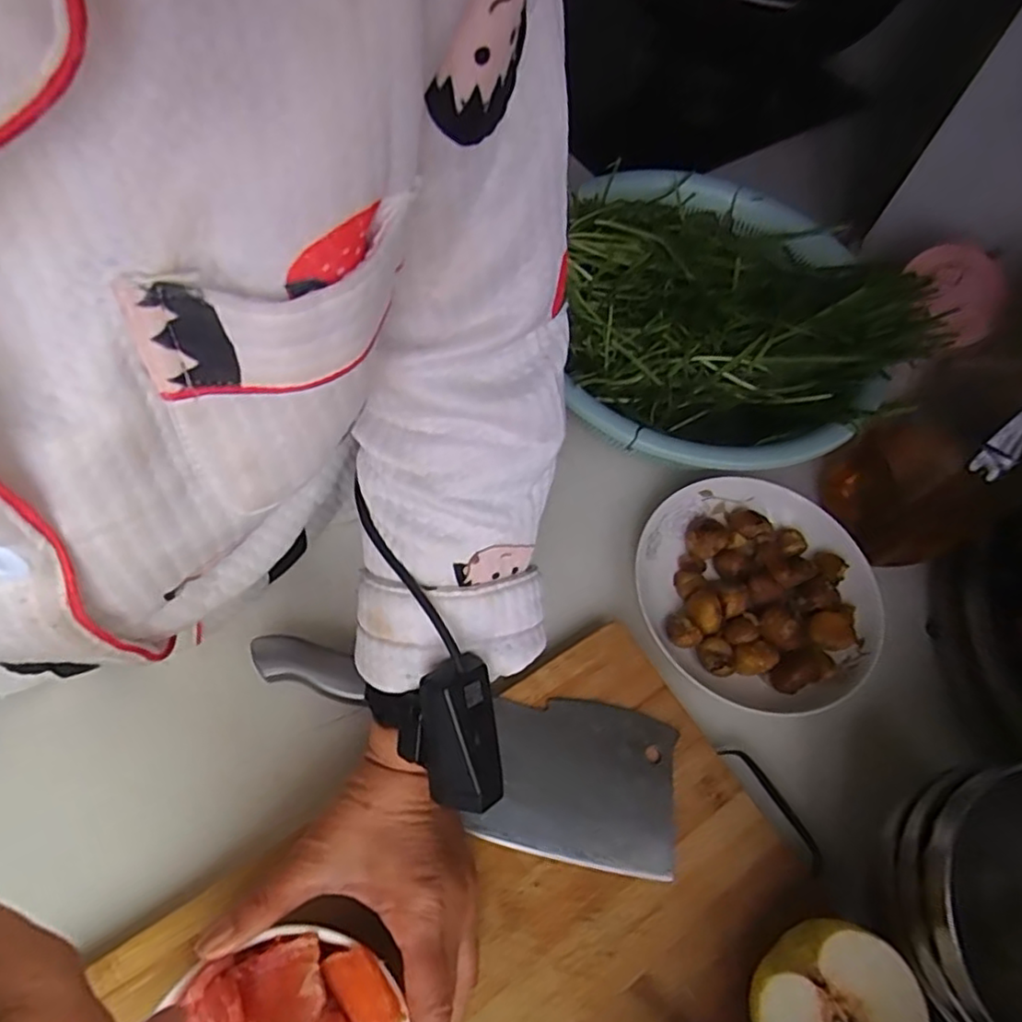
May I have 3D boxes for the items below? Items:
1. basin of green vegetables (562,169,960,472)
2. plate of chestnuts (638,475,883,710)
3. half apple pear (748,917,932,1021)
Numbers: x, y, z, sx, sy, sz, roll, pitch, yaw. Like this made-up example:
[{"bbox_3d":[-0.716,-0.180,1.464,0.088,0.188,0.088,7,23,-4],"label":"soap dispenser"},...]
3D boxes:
[{"bbox_3d":[0.179,-0.150,0.533,0.254,0.109,0.276,2,62,-4],"label":"basin of green vegetables"},{"bbox_3d":[0.179,0.065,0.475,0.178,0.044,0.164,2,62,-4],"label":"plate of chestnuts"},{"bbox_3d":[0.165,0.261,0.335,0.082,0.047,0.077,-25,67,-17],"label":"half apple pear"}]

